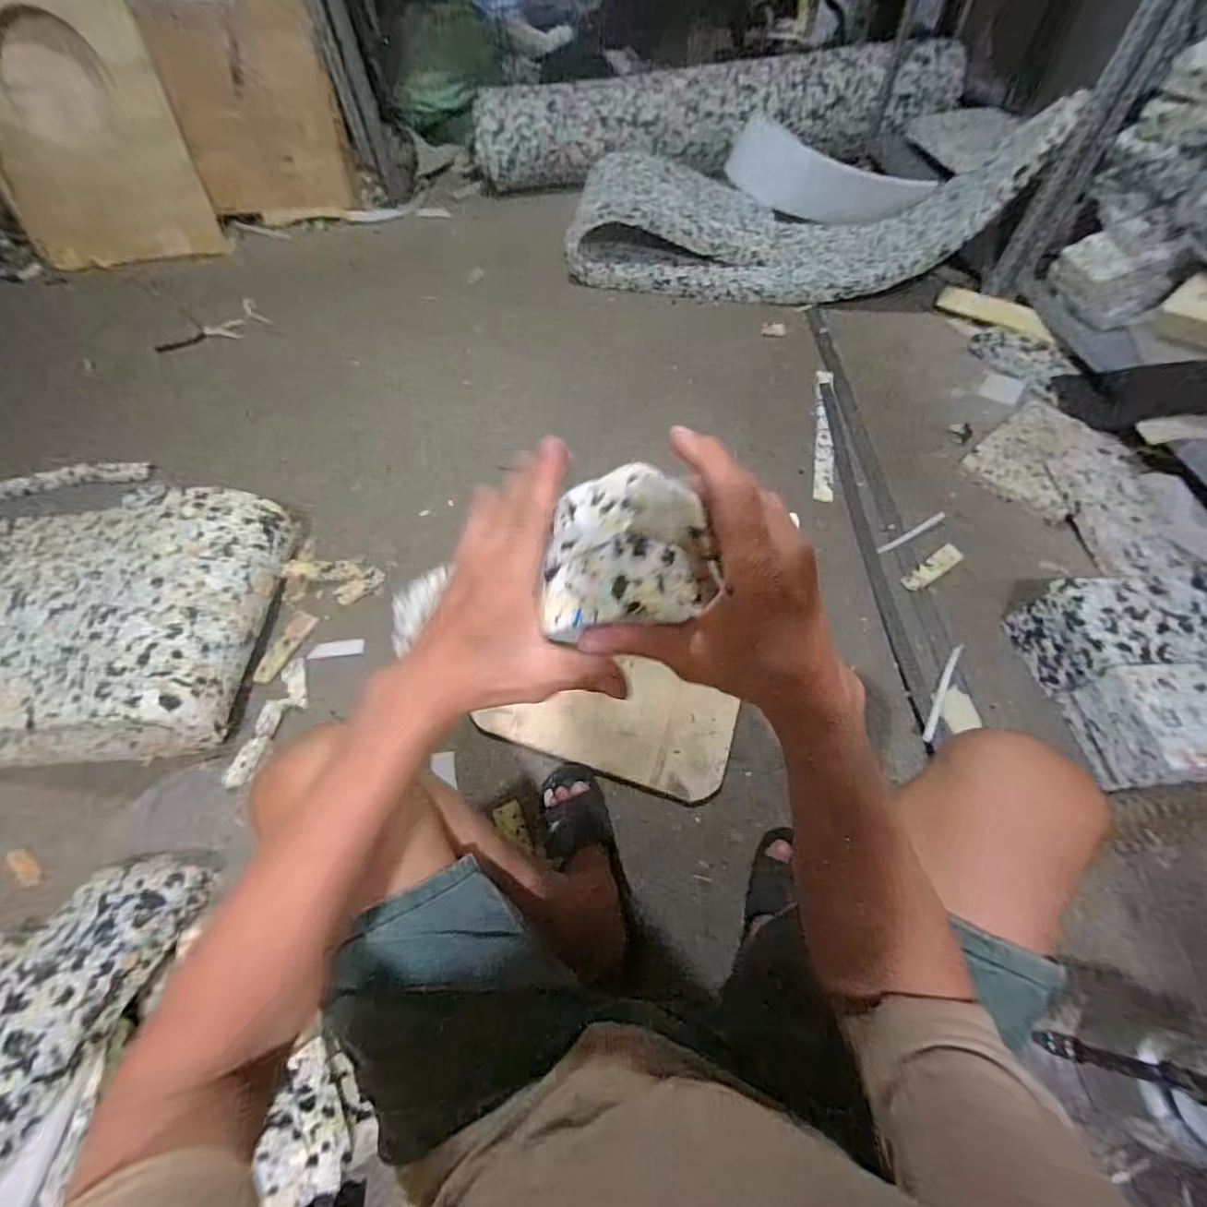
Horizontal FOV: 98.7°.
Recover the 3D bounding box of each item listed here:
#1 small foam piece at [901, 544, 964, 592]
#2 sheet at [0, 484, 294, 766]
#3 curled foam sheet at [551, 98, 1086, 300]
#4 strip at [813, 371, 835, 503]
[{"bbox_3d":[0.619,-0.067,0.972,0.146,0.012,0.039,-29,61,-15],"label":"small foam piece"},{"bbox_3d":[-1.062,0.021,0.889,0.956,0.122,0.463,0,58,2],"label":"sheet"},{"bbox_3d":[0.492,-1.157,1.456,1.105,0.379,0.503,11,59,9],"label":"curled foam sheet"},{"bbox_3d":[0.507,-0.395,1.189,0.041,0.025,0.425,10,59,8],"label":"strip"}]

